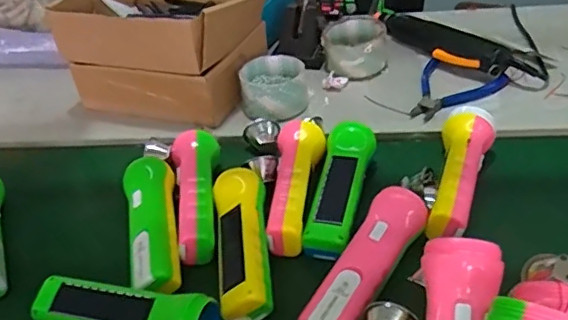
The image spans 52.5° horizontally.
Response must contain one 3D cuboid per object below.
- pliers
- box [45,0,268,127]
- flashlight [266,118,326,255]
[{"bbox_3d":[0.204,-0.084,0.714,0.105,0.013,0.132,20,45,31],"label":"pliers"},{"bbox_3d":[-0.145,-0.169,0.766,0.221,0.130,0.208,10,41,21],"label":"box"},{"bbox_3d":[0.015,0.021,0.580,0.047,0.038,0.159,-1,38,8],"label":"flashlight"}]

